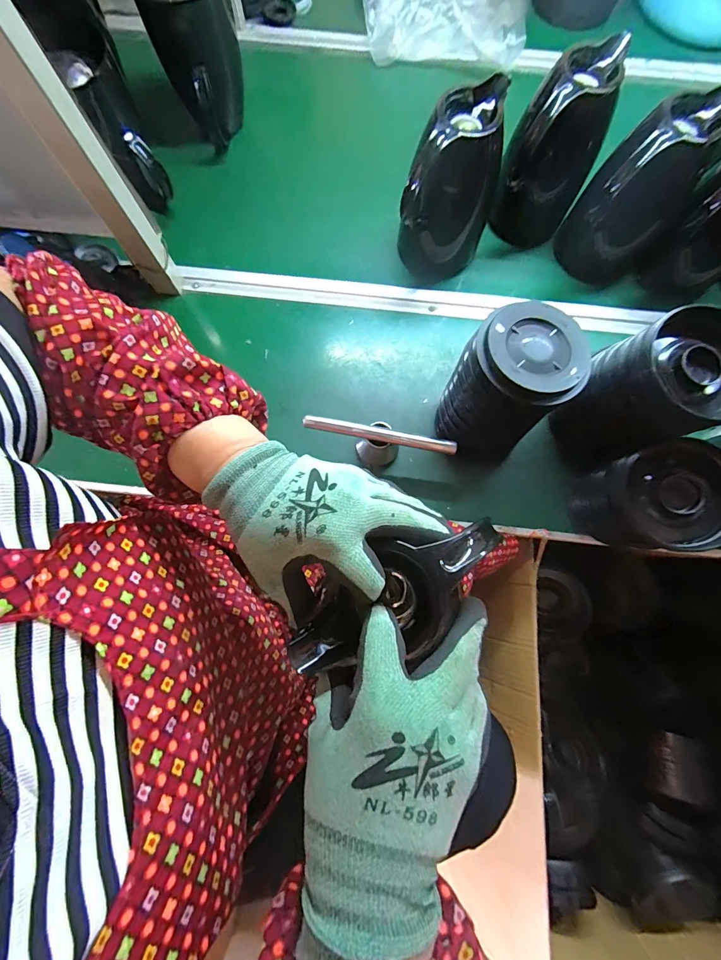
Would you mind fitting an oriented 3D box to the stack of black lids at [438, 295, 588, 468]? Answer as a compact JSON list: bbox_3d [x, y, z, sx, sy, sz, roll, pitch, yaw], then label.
[{"bbox_3d":[0.178,-0.108,0.475,0.115,0.181,0.127,38,79,8],"label":"stack of black lids"}]

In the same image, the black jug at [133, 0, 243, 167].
[{"bbox_3d":[-0.252,-0.661,0.586,0.117,0.169,0.149,-24,78,-6],"label":"black jug"}]

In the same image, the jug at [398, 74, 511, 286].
[{"bbox_3d":[0.125,-0.388,0.544,0.123,0.225,0.130,13,77,3],"label":"jug"}]

